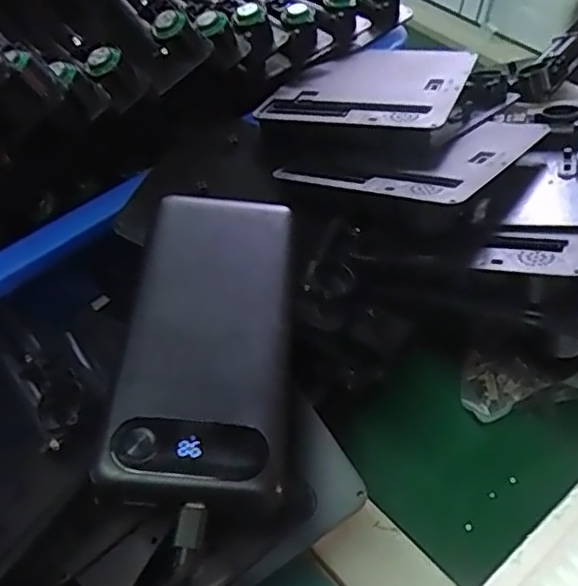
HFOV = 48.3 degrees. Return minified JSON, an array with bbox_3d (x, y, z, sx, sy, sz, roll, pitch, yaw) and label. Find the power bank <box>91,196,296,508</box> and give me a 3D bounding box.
[{"bbox_3d":[-0.034,0.017,0.282,0.071,0.022,0.151,1,49,-2],"label":"power bank"}]

